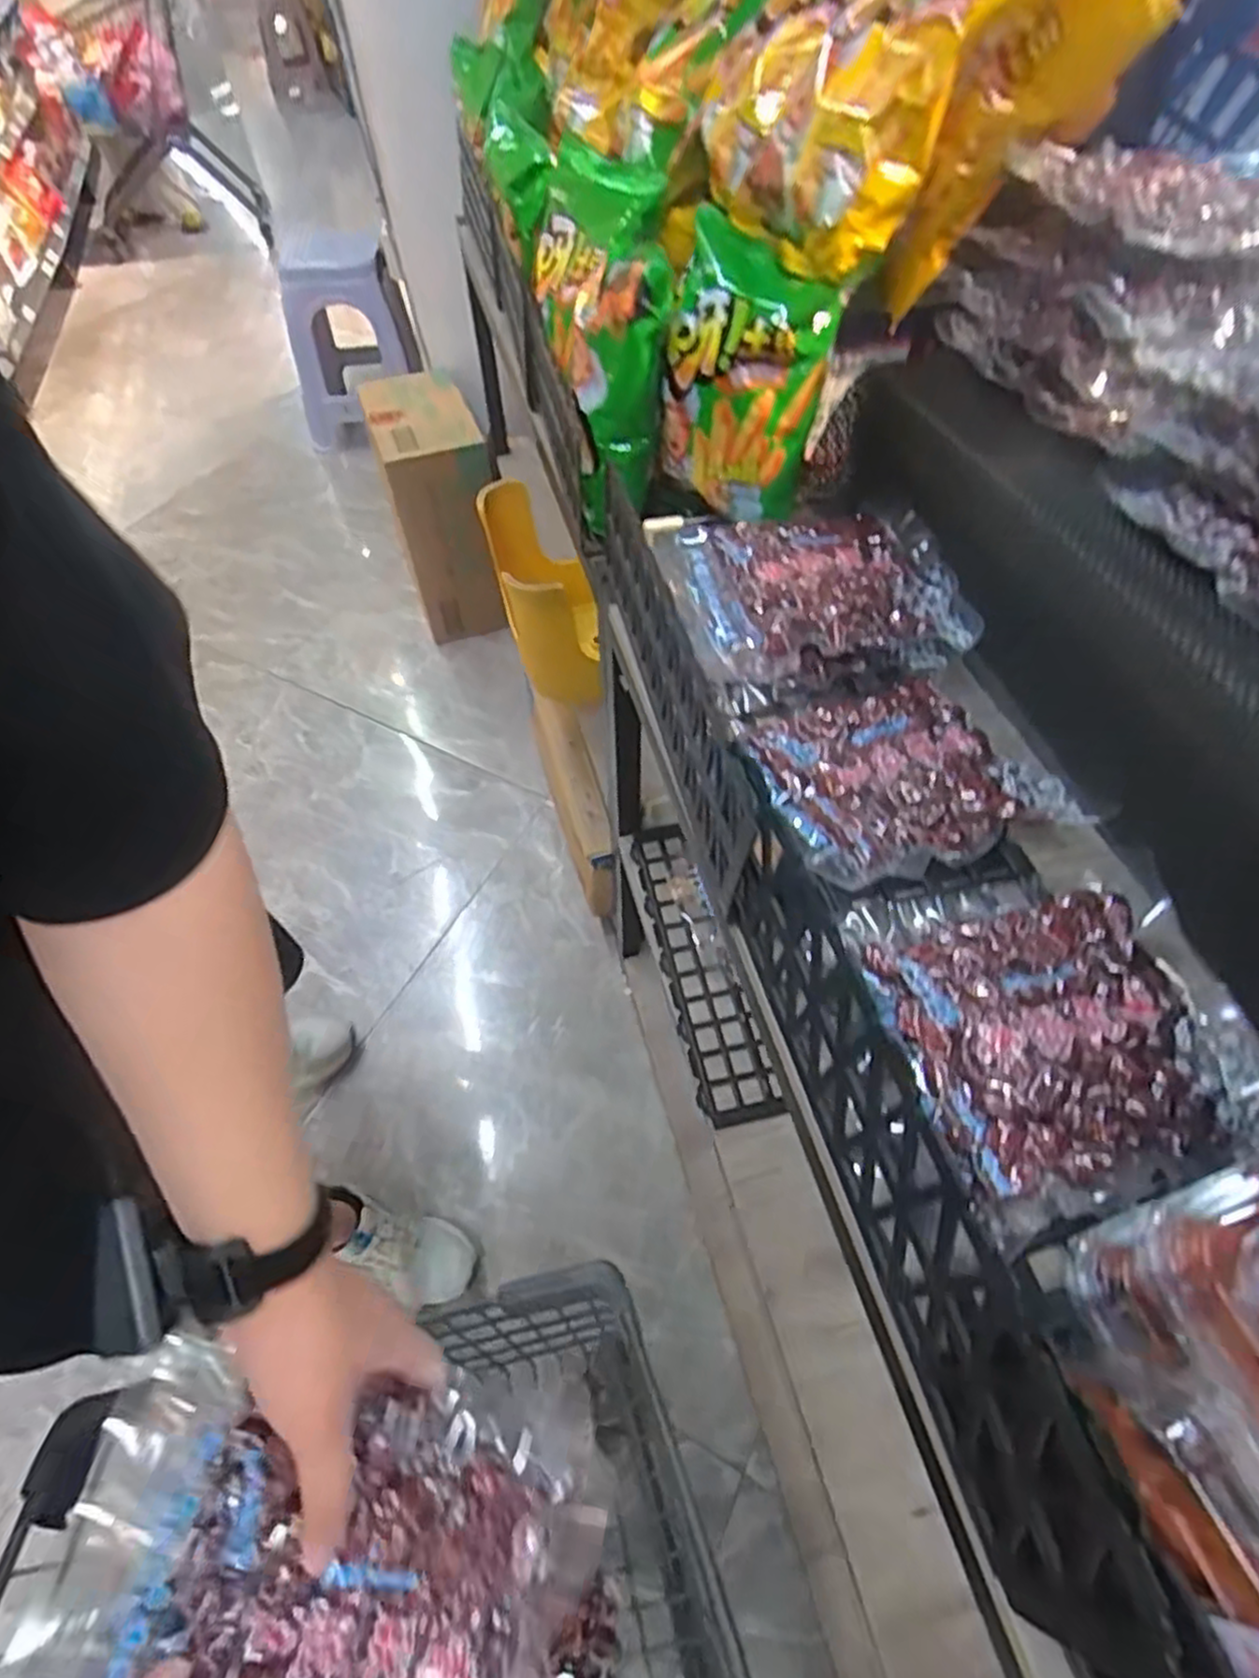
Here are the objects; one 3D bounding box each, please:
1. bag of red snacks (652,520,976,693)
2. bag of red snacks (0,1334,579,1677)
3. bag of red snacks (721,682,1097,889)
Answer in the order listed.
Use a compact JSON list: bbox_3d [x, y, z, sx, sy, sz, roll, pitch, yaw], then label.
[{"bbox_3d":[0.148,-0.207,0.591,0.210,0.052,0.197,-7,56,-8],"label":"bag of red snacks"},{"bbox_3d":[-0.158,0.360,0.346,0.230,0.087,0.168,15,56,10],"label":"bag of red snacks"},{"bbox_3d":[0.184,-0.062,0.511,0.189,0.035,0.205,-14,57,-12],"label":"bag of red snacks"}]

